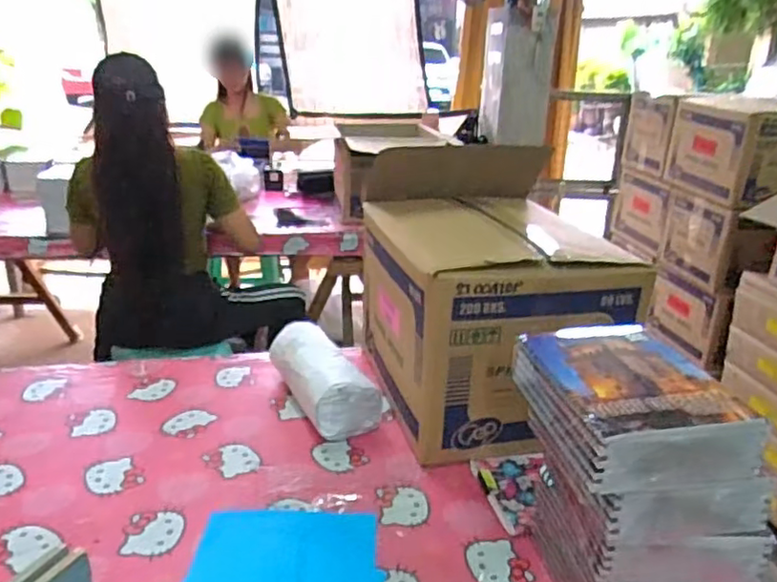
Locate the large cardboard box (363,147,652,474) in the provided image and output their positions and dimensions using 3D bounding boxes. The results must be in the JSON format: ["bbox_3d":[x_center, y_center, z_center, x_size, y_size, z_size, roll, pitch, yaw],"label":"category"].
[{"bbox_3d":[0.157,-0.011,1.074,0.329,0.378,0.404,-4,22,-15],"label":"large cardboard box"}]

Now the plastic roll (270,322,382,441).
[{"bbox_3d":[-0.120,0.139,1.082,0.101,0.089,0.257,-9,25,-30],"label":"plastic roll"}]

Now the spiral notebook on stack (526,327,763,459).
[{"bbox_3d":[0.230,0.079,0.630,0.153,0.017,0.208,-5,22,-7],"label":"spiral notebook on stack"}]

